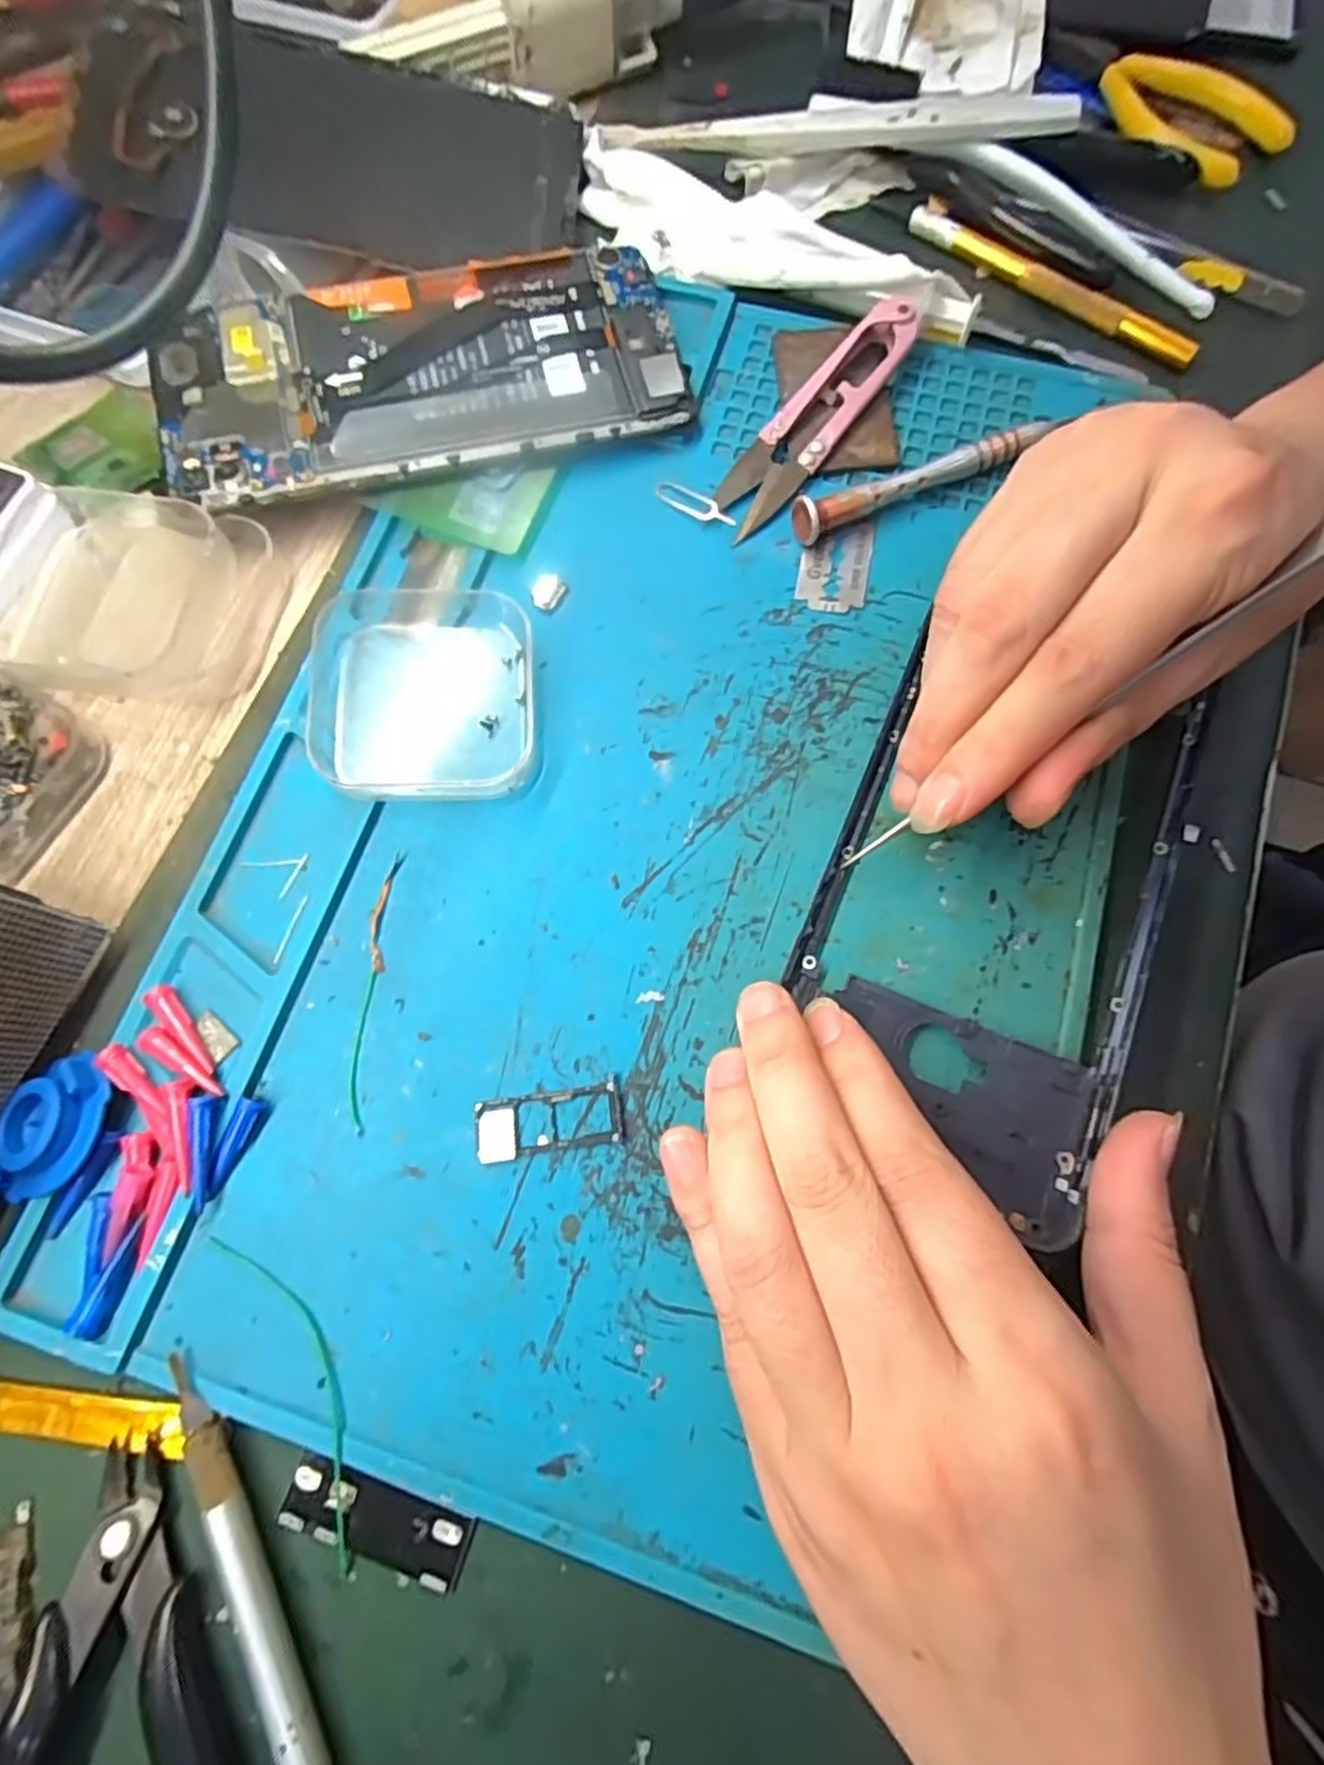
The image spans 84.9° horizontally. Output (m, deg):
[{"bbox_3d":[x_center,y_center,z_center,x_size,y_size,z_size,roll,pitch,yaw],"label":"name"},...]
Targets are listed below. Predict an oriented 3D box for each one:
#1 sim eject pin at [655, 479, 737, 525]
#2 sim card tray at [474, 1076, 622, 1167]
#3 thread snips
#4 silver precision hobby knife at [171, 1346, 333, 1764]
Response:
[{"bbox_3d":[0.011,-0.126,0.240,0.031,0.004,0.009,31,85,14],"label":"sim eject pin"},{"bbox_3d":[-0.030,0.062,0.190,0.038,0.004,0.016,-8,74,-2],"label":"sim card tray"},{"bbox_3d":[0.052,-0.158,0.242,0.022,0.015,0.099,38,78,10],"label":"thread snips"},{"bbox_3d":[-0.082,0.174,0.156,0.008,0.010,0.140,-27,78,-8],"label":"silver precision hobby knife"}]

